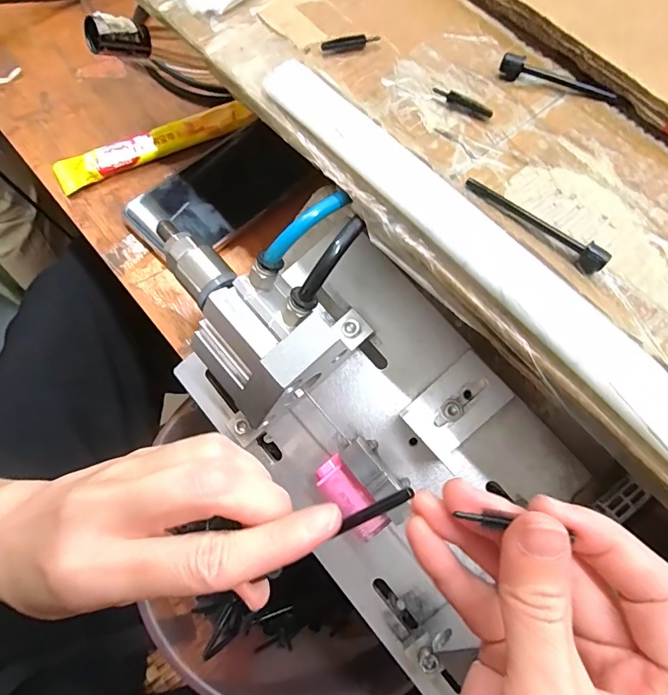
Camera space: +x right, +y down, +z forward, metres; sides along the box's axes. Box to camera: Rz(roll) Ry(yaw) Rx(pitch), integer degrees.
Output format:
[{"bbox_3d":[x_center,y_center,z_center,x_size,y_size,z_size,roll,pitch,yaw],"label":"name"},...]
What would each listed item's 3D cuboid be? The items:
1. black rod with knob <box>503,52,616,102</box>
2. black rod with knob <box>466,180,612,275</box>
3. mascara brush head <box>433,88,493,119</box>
[{"bbox_3d":[0.124,-0.150,0.243,0.064,0.011,0.009,14,70,3],"label":"black rod with knob"},{"bbox_3d":[0.095,-0.060,0.209,0.074,0.011,0.007,41,73,12],"label":"black rod with knob"},{"bbox_3d":[0.069,-0.133,0.237,0.034,0.005,0.006,28,71,8],"label":"mascara brush head"}]

